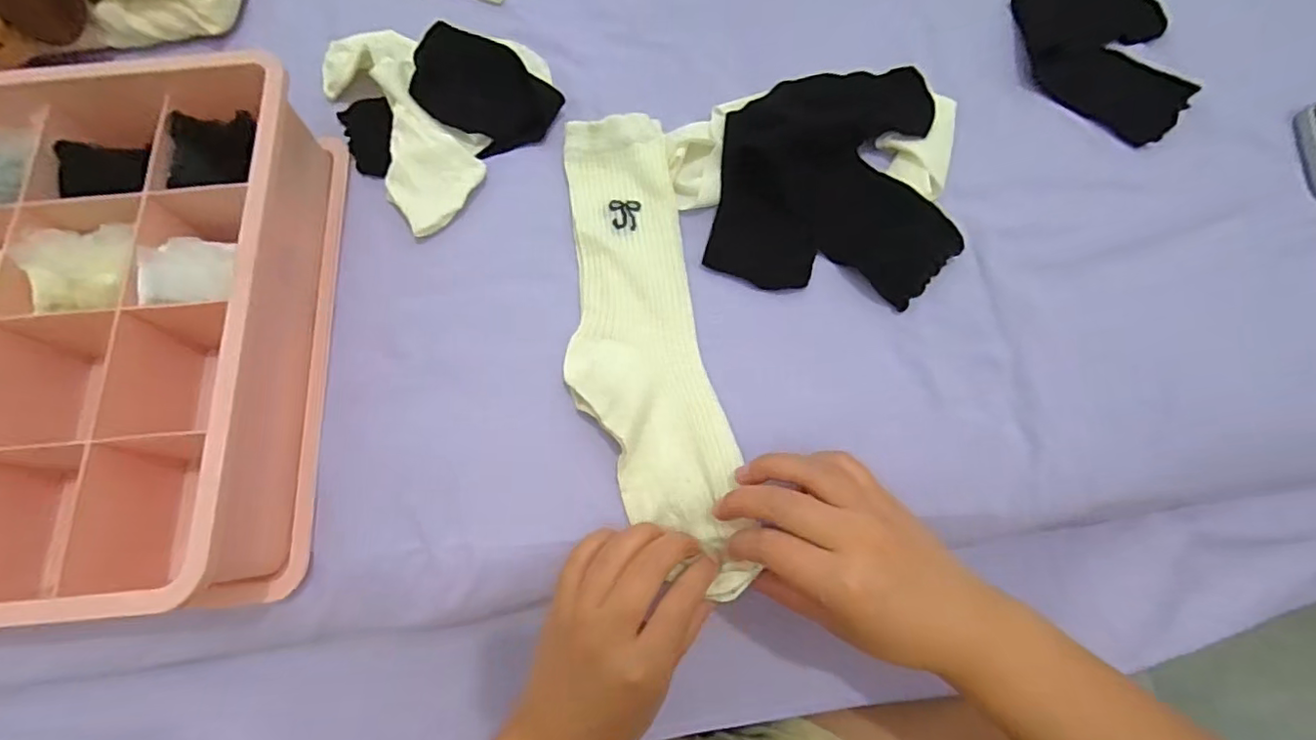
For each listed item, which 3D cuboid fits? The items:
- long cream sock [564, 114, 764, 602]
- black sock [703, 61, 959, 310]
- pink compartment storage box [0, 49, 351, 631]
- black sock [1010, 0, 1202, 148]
[{"bbox_3d":[-0.012,-0.021,0.349,0.082,0.020,0.299,-11,75,-3],"label":"long cream sock"},{"bbox_3d":[0.115,-0.132,0.371,0.143,0.029,0.163,9,75,3],"label":"black sock"},{"bbox_3d":[-0.308,-0.024,0.311,0.220,0.072,0.288,-5,75,-1],"label":"pink compartment storage box"},{"bbox_3d":[0.317,-0.224,0.406,0.102,0.011,0.143,-3,75,-1],"label":"black sock"}]

